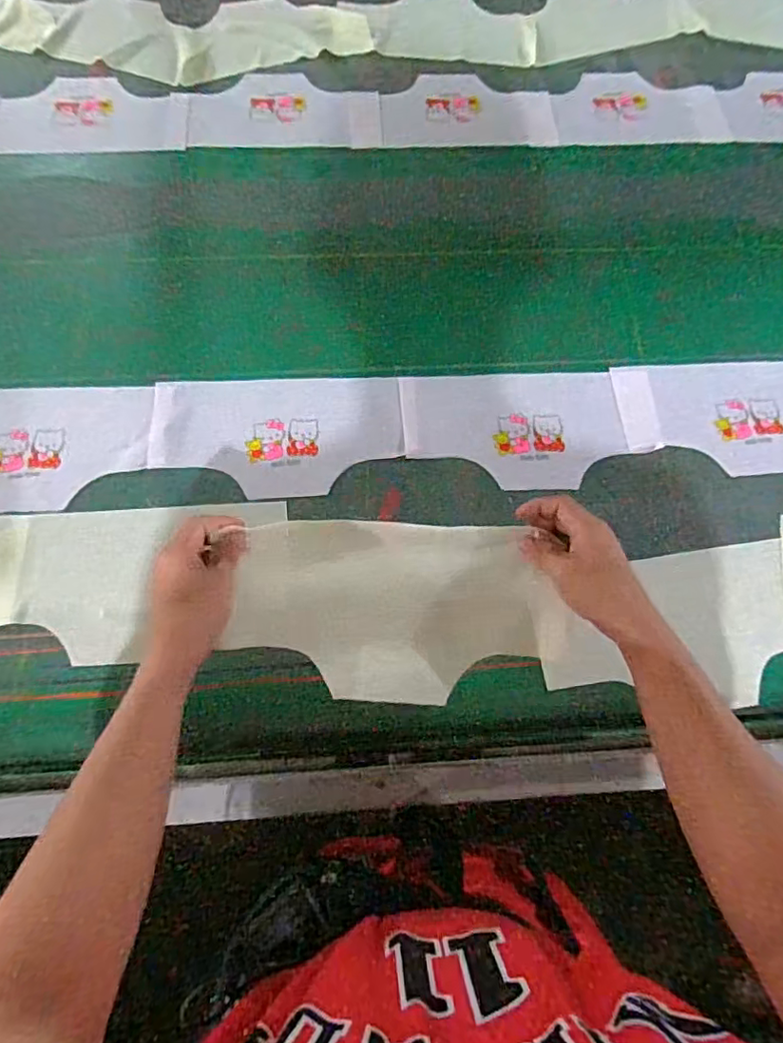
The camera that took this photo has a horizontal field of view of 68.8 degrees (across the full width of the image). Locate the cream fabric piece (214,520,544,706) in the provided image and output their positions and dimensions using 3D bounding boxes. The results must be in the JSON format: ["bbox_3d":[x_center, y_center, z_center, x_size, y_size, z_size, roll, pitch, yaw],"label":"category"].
[{"bbox_3d":[-0.001,0.079,0.514,0.260,0.042,0.152,2,68,1],"label":"cream fabric piece"}]

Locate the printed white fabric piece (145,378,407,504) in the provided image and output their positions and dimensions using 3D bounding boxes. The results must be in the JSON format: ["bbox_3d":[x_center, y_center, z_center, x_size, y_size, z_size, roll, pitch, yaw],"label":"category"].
[{"bbox_3d":[-0.133,-0.102,0.668,0.287,0.005,0.157,-2,70,-3],"label":"printed white fabric piece"}]

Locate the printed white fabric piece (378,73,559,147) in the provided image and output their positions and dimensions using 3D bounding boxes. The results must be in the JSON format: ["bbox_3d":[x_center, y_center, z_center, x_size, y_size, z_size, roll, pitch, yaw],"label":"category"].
[{"bbox_3d":[0.115,-0.622,0.861,0.255,0.008,0.146,3,70,-1],"label":"printed white fabric piece"}]

